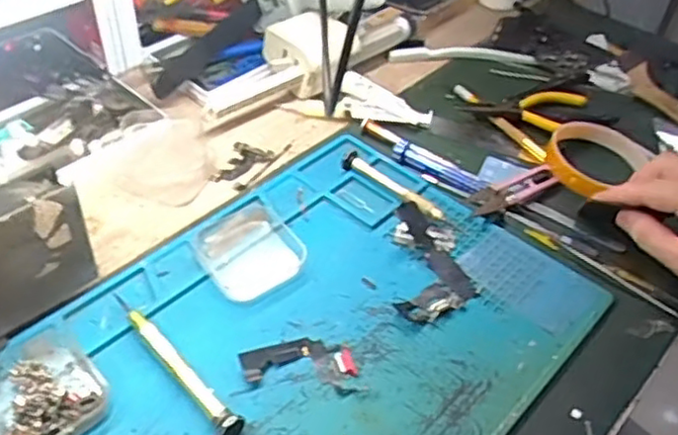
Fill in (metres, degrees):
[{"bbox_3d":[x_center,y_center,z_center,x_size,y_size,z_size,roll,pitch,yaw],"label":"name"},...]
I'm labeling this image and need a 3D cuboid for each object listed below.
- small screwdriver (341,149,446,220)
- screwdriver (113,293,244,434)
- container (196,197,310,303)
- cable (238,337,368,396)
[{"bbox_3d":[0.039,-0.023,0.513,0.094,0.011,0.015,36,52,28],"label":"small screwdriver"},{"bbox_3d":[-0.098,0.082,0.397,0.013,0.015,0.122,-31,54,-32],"label":"screwdriver"},{"bbox_3d":[-0.065,0.018,0.470,0.066,0.013,0.078,-23,50,-26],"label":"container"},{"bbox_3d":[-0.021,0.087,0.408,0.072,0.004,0.033,7,44,2],"label":"cable"}]

